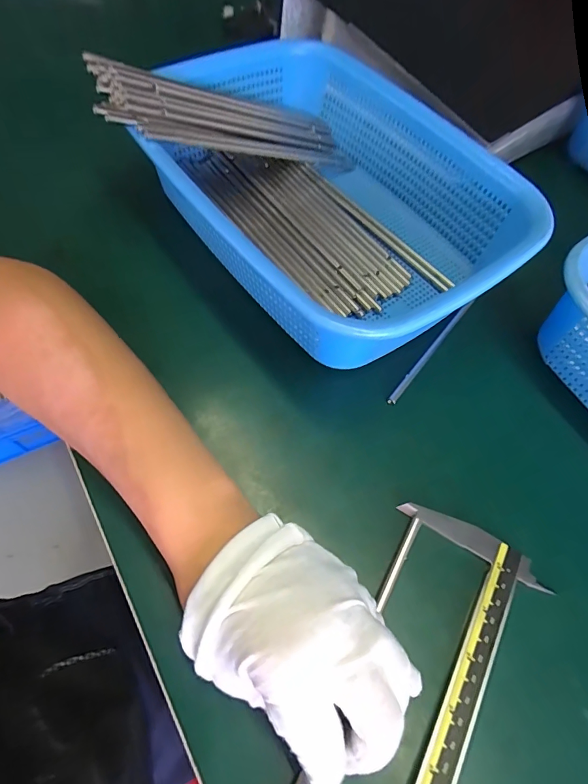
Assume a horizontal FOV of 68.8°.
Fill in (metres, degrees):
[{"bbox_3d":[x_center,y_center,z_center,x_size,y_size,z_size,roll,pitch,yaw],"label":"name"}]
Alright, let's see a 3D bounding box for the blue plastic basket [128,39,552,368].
[{"bbox_3d":[0.026,-0.151,0.325,0.212,0.072,0.284,-36,71,-21],"label":"blue plastic basket"}]

